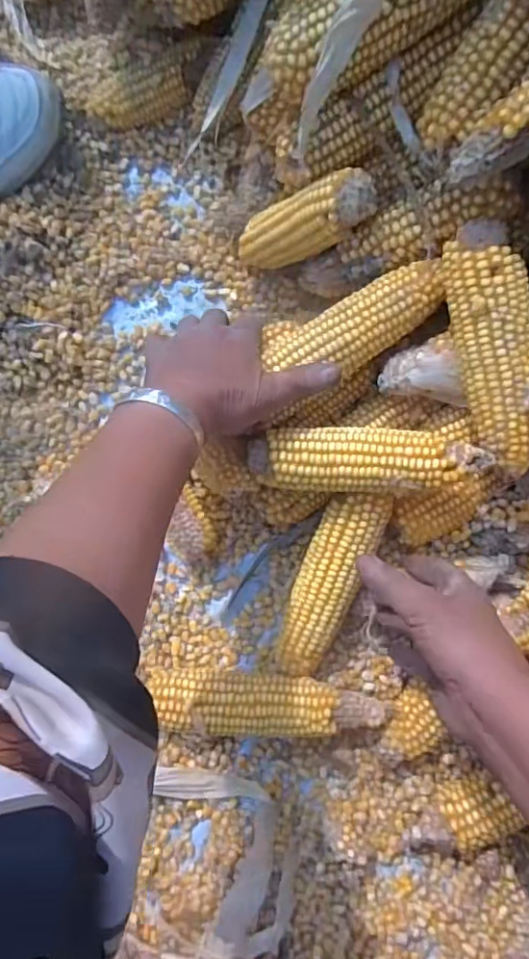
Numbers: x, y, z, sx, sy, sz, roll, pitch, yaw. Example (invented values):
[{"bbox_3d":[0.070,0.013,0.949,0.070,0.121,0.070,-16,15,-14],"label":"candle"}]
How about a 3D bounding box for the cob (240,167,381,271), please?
[{"bbox_3d":[0.028,-0.190,0.426,0.044,0.135,0.040,11,82,-39],"label":"cob"}]

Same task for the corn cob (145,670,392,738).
[{"bbox_3d":[0.009,0.180,0.454,0.175,0.051,0.044,1,84,6],"label":"corn cob"}]

